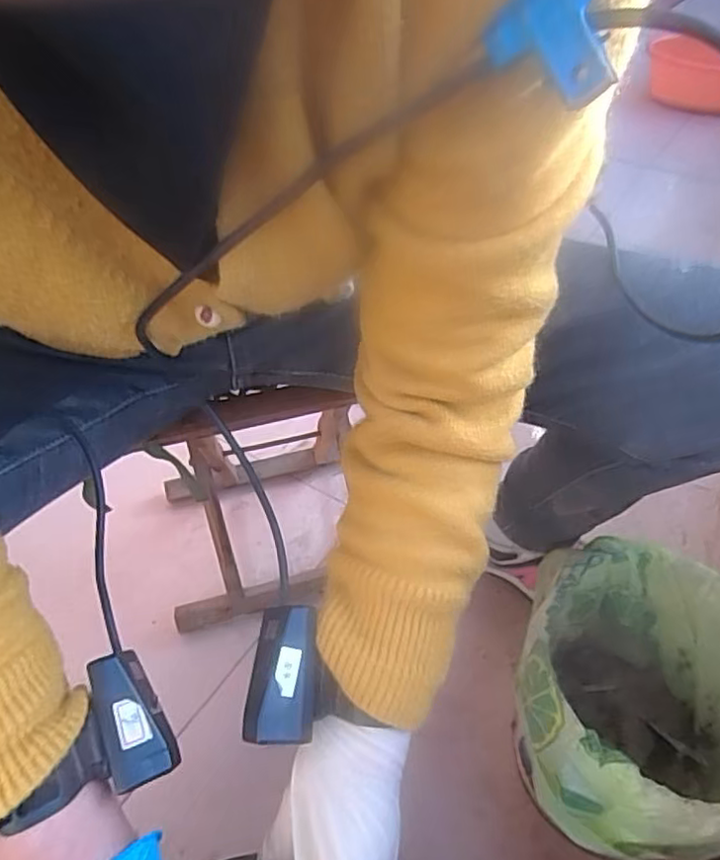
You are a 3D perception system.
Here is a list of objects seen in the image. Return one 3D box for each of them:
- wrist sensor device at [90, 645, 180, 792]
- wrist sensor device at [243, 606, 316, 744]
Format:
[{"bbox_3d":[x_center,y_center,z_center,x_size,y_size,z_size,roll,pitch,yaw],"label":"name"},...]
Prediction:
[{"bbox_3d":[-0.126,0.157,0.336,0.032,0.015,0.068,-22,76,-19],"label":"wrist sensor device"},{"bbox_3d":[-0.042,0.129,0.329,0.033,0.013,0.067,1,65,4],"label":"wrist sensor device"}]

